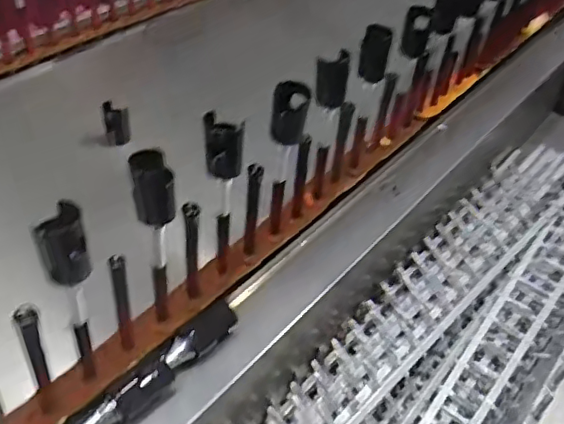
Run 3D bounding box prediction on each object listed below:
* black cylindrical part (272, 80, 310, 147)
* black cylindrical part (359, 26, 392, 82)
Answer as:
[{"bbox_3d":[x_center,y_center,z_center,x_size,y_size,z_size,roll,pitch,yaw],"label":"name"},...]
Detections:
[{"bbox_3d":[0.010,-0.114,0.692,0.042,0.073,0.033,5,42,2],"label":"black cylindrical part"},{"bbox_3d":[0.126,-0.216,0.803,0.043,0.067,0.048,8,42,6],"label":"black cylindrical part"}]

